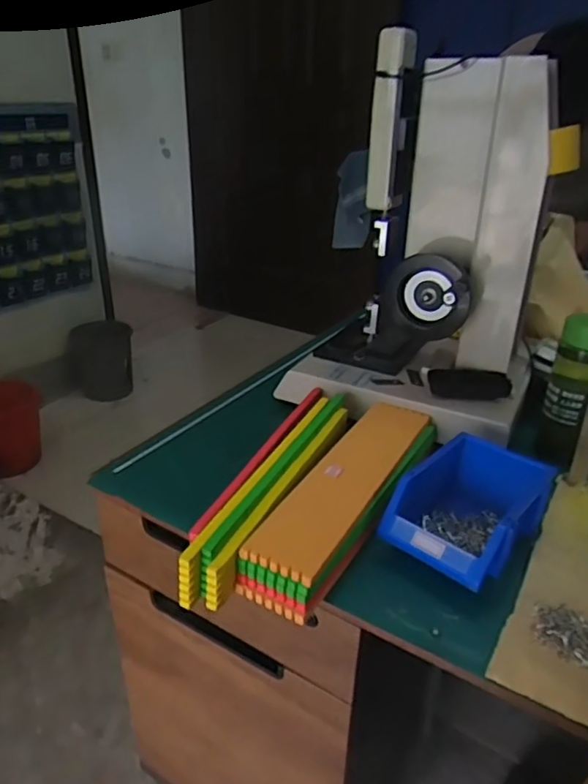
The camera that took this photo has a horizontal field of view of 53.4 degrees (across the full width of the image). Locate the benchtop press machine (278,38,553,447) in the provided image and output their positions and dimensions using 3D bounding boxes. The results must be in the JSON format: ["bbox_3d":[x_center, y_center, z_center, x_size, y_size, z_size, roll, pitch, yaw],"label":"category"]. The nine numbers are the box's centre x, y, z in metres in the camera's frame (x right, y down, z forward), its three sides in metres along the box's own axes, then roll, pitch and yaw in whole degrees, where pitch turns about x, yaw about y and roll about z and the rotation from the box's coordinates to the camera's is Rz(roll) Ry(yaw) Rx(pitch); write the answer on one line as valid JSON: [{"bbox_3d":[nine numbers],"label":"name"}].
[{"bbox_3d":[0.176,-0.196,0.802,0.332,0.446,0.227,15,30,24],"label":"benchtop press machine"}]

